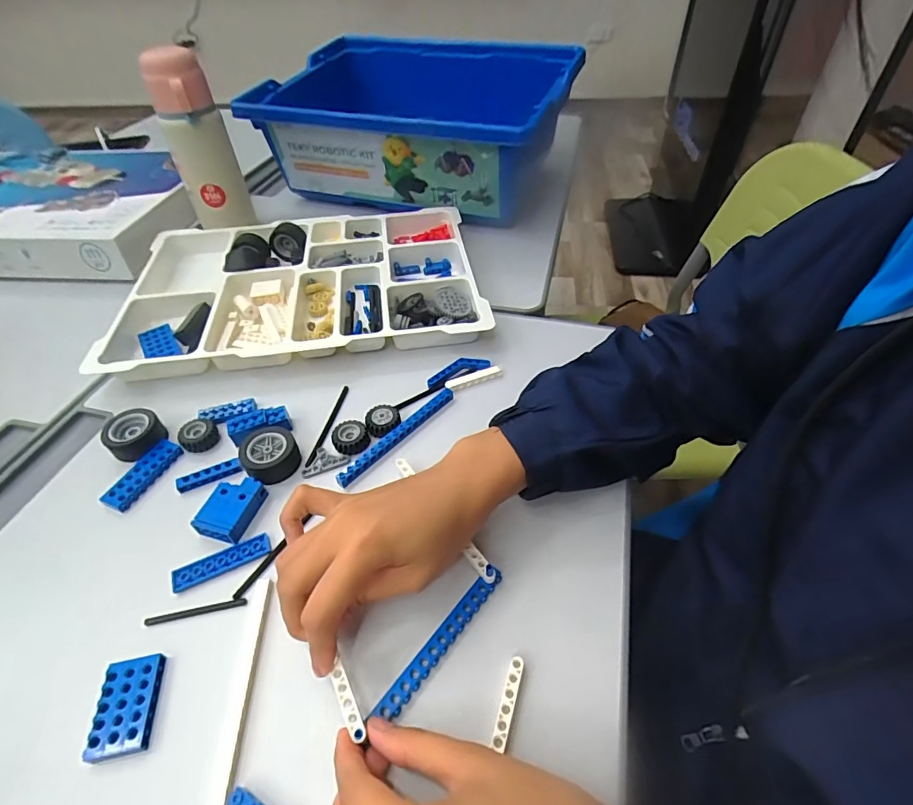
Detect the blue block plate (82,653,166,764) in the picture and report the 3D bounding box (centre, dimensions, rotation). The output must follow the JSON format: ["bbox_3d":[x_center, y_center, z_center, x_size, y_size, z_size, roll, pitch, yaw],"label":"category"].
[{"bbox_3d":[-0.187,0.171,0.269,0.031,0.006,0.048,-12,49,-7],"label":"blue block plate"}]

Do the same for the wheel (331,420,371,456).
[{"bbox_3d":[-0.088,0.028,0.395,0.029,0.010,0.028,-2,48,2],"label":"wheel"}]

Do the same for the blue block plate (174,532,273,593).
[{"bbox_3d":[-0.162,0.108,0.327,0.063,0.004,0.017,-22,51,-15],"label":"blue block plate"}]

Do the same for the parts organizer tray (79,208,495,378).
[{"bbox_3d":[-0.173,-0.142,0.540,0.397,0.035,0.278,-7,48,-2],"label":"parts organizer tray"}]

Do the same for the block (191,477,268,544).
[{"bbox_3d":[-0.164,0.077,0.350,0.034,0.015,0.049,13,51,15],"label":"block"}]

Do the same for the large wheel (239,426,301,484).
[{"bbox_3d":[-0.149,0.041,0.381,0.042,0.019,0.041,-2,48,2],"label":"large wheel"}]

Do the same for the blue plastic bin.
[{"bbox_3d":[-0.041,-0.428,0.712,0.390,0.158,0.373,12,48,14],"label":"blue plastic bin"}]

